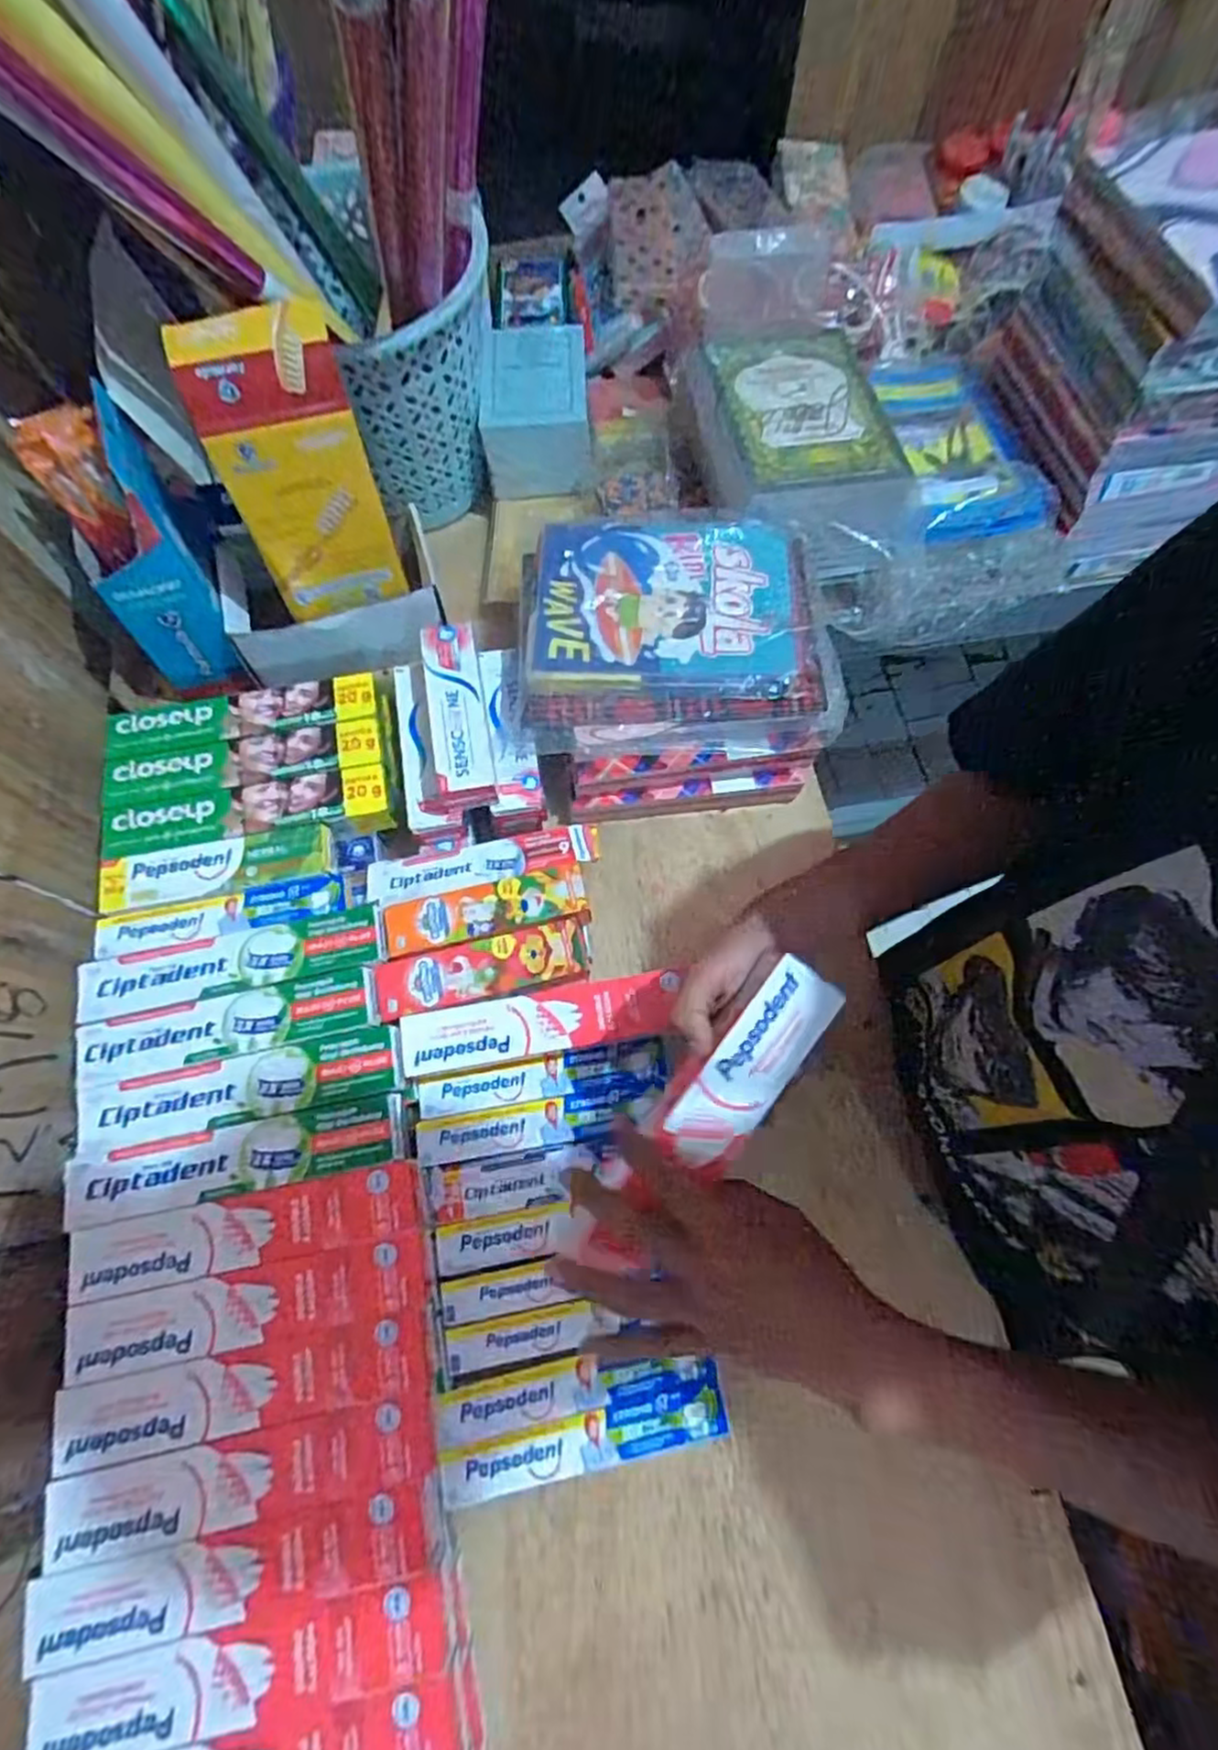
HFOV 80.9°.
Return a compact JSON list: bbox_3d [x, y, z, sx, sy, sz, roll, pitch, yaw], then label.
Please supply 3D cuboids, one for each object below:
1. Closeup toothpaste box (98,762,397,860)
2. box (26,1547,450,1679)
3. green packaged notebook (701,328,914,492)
[{"bbox_3d":[-0.298,-0.050,0.600,0.230,0.033,0.048,-10,71,-4],"label":"Closeup toothpaste box"},{"bbox_3d":[-0.218,0.413,0.431,0.228,0.038,0.048,-11,71,-4],"label":"box"},{"bbox_3d":[0.182,-0.438,0.657,0.160,0.022,0.205,-11,71,-4],"label":"green packaged notebook"}]

